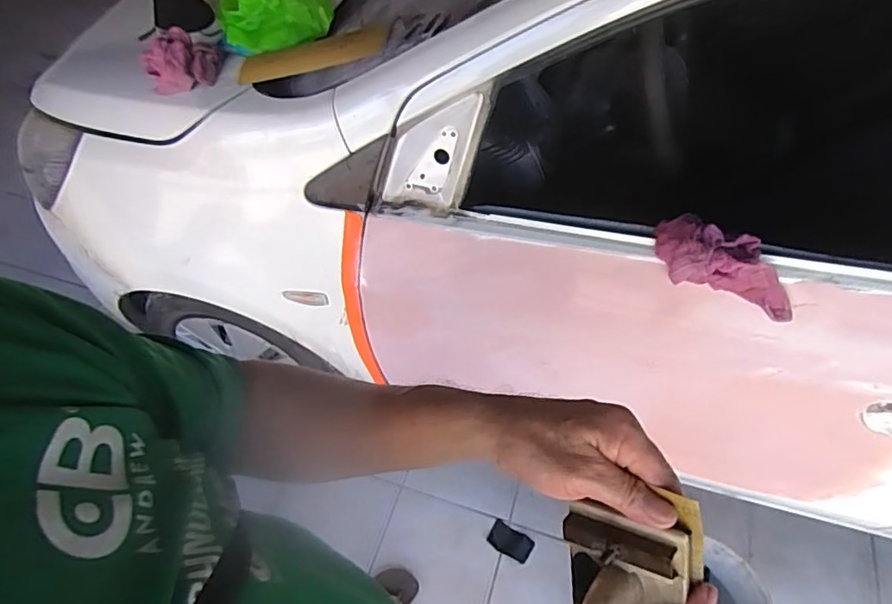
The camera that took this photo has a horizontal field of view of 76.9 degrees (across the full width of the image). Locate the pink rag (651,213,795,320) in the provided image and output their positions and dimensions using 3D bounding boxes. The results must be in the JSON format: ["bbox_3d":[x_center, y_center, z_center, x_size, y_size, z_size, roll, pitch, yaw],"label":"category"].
[{"bbox_3d":[0.377,-0.043,0.755,0.204,0.076,0.087,29,53,1],"label":"pink rag"}]

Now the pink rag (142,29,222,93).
[{"bbox_3d":[-0.451,-0.411,0.963,0.127,0.065,0.115,-22,56,-16],"label":"pink rag"}]

